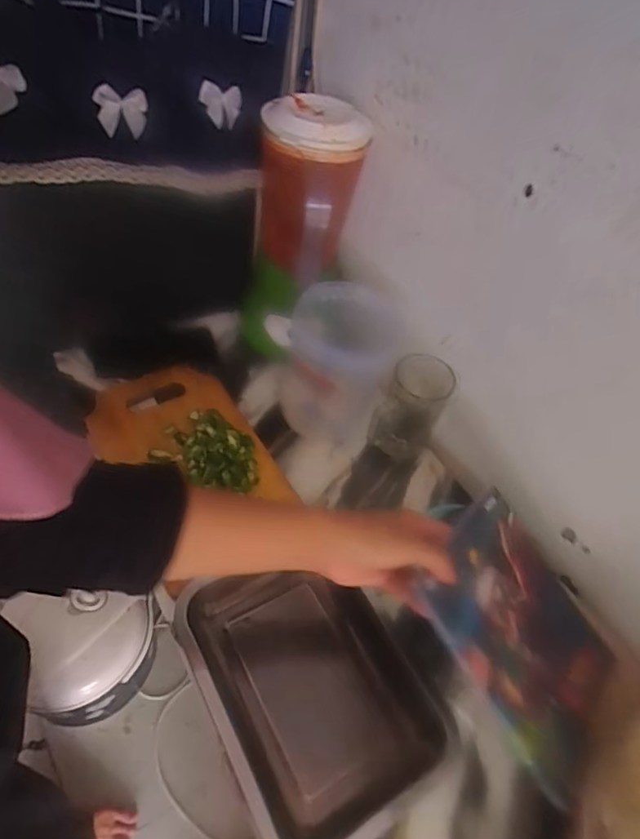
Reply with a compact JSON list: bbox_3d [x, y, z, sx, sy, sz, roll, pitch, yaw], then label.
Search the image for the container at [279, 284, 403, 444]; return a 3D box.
[{"bbox_3d":[0.024,-0.064,0.671,0.144,0.172,0.129,7,46,-1],"label":"container"}]

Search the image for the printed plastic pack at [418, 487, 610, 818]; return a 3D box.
[{"bbox_3d":[0.180,0.186,0.458,0.157,0.011,0.214,-32,89,-39],"label":"printed plastic pack"}]

